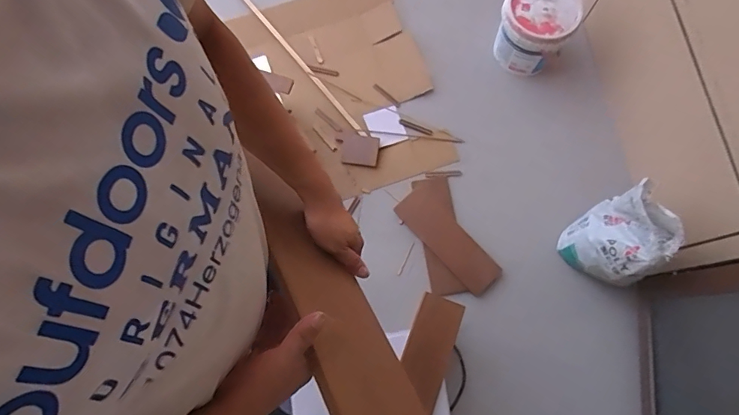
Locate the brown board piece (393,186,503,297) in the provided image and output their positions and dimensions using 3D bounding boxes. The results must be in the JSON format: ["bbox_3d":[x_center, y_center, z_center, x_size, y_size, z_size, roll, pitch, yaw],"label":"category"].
[{"bbox_3d":[0.256,0.108,1.485,0.130,0.019,0.397,-40,70,-8],"label":"brown board piece"}]

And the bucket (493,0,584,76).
[{"bbox_3d":[0.573,-0.632,1.561,0.235,0.249,0.217,0,75,0],"label":"bucket"}]

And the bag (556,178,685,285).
[{"bbox_3d":[0.709,0.096,1.297,0.135,0.418,0.229,-19,76,-4],"label":"bag"}]

